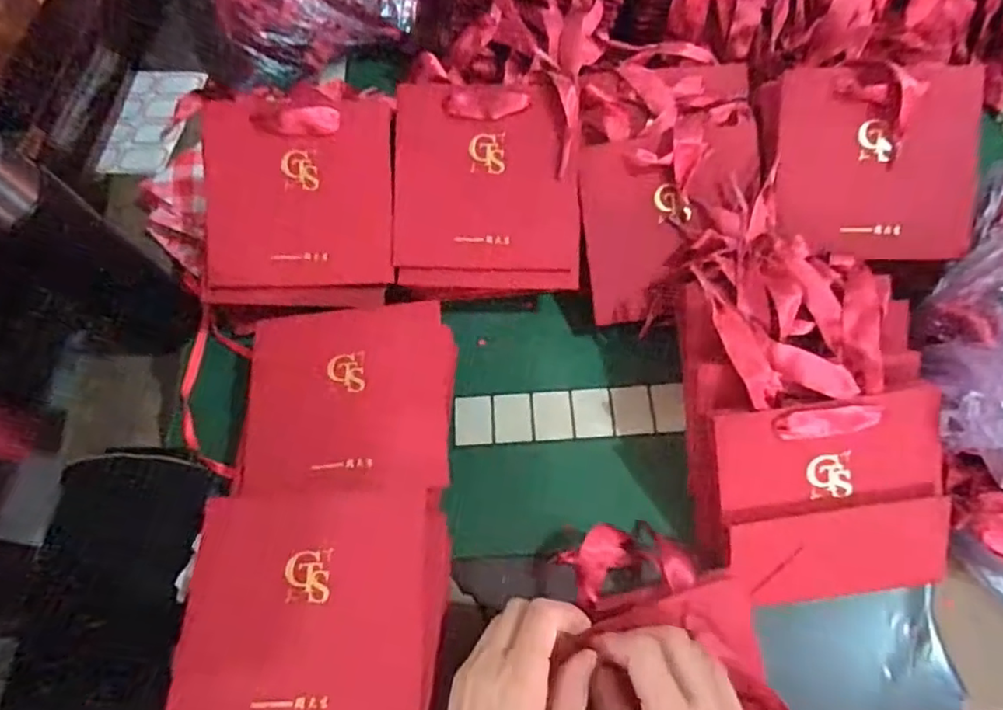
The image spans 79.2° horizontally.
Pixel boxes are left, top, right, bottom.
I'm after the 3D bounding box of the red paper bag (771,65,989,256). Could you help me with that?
[{"bbox_3d":[0.281,-0.142,0.446,0.141,0.026,0.137,2,98,6],"label":"red paper bag"}]

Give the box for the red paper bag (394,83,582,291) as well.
[{"bbox_3d":[-0.010,-0.128,0.469,0.142,0.009,0.149,2,98,0],"label":"red paper bag"}]

